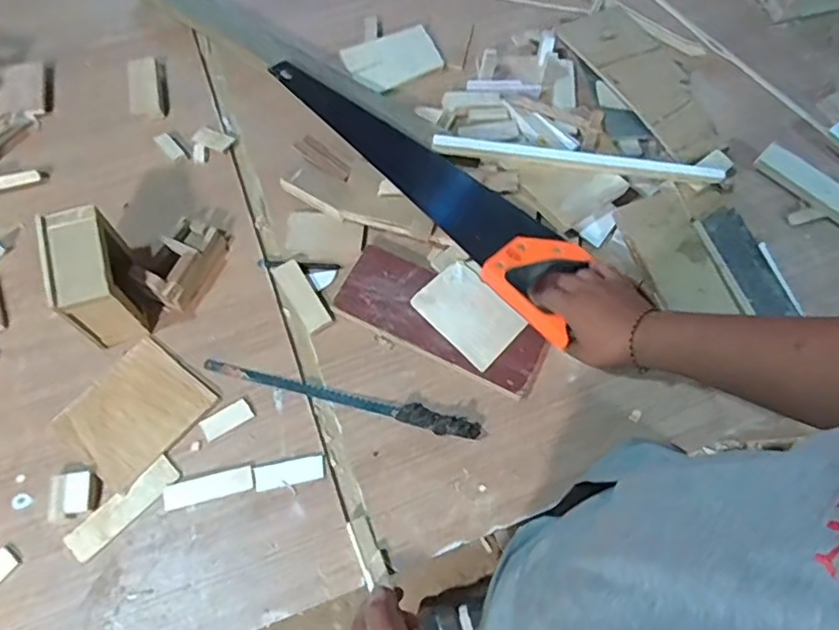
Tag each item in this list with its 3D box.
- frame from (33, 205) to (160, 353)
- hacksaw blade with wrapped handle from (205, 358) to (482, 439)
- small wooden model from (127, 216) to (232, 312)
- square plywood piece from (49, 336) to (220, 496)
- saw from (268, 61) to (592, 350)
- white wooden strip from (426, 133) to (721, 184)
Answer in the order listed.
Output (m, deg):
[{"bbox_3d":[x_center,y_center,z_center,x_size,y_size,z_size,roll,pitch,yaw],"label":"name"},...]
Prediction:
[{"bbox_3d":[-0.345,-0.038,0.634,0.069,0.119,0.109,-23,68,-10],"label":"frame"},{"bbox_3d":[-0.086,0.088,0.651,0.309,0.015,0.025,14,67,6],"label":"hacksaw blade with wrapped handle"},{"bbox_3d":[-0.274,-0.068,0.685,0.059,0.057,0.118,22,68,9],"label":"small wooden model"},{"bbox_3d":[-0.308,0.103,0.639,0.117,0.006,0.133,36,71,14],"label":"square plywood piece"},{"bbox_3d":[0.012,-0.167,0.710,0.111,0.032,0.487,-42,72,-17],"label":"saw"},{"bbox_3d":[0.192,-0.191,0.720,0.348,0.017,0.017,8,68,2],"label":"white wooden strip"}]

